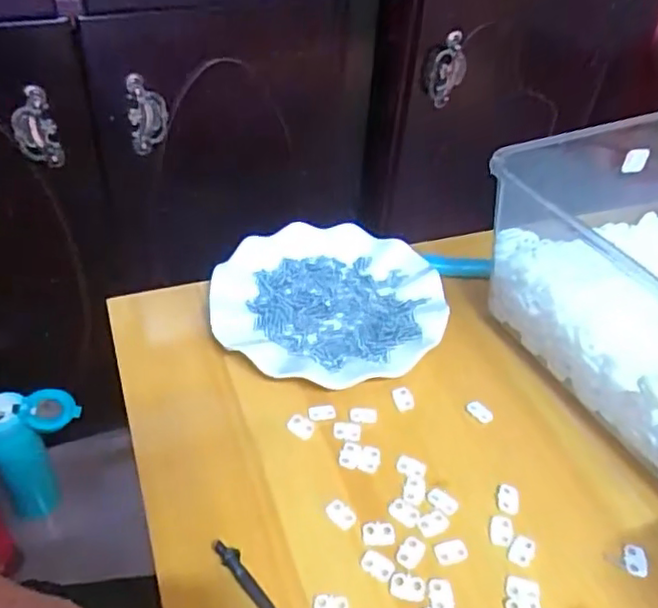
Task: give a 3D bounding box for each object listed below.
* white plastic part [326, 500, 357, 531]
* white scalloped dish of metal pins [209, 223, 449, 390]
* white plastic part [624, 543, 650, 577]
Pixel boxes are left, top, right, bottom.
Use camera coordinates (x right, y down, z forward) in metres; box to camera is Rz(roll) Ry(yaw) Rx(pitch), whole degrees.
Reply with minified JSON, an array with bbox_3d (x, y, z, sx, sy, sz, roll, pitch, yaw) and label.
[{"bbox_3d":[0.008,0.128,0.388,0.013,0.004,0.019,-31,53,-33],"label":"white plastic part"},{"bbox_3d":[0.000,-0.001,0.515,0.179,0.023,0.173,3,42,-3],"label":"white scalloped dish of metal pins"},{"bbox_3d":[0.183,0.152,0.379,0.013,0.004,0.019,7,42,2],"label":"white plastic part"}]

